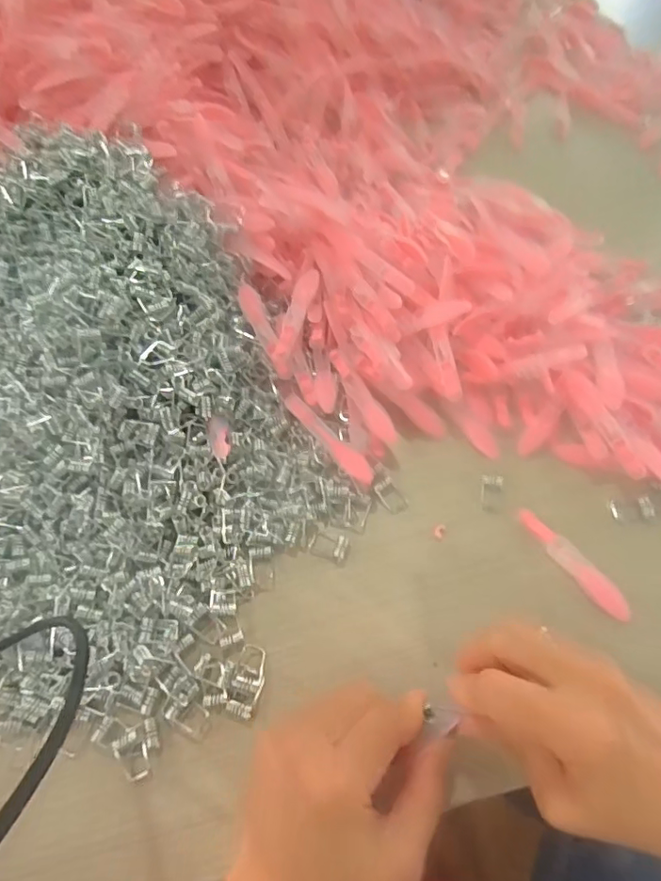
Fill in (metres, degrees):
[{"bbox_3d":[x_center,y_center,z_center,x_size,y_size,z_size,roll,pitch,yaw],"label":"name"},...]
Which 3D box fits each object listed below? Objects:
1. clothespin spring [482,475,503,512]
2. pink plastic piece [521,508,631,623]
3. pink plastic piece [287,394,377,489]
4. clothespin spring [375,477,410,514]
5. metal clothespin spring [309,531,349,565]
[{"bbox_3d":[0.101,0.033,0.343,0.013,0.004,0.024,4,61,5],"label":"clothespin spring"},{"bbox_3d":[0.140,0.070,0.316,0.014,0.009,0.078,-36,65,-17],"label":"pink plastic piece"},{"bbox_3d":[-0.002,-0.002,0.355,0.015,0.010,0.079,-39,66,-18],"label":"pink plastic piece"},{"bbox_3d":[0.039,0.035,0.347,0.014,0.005,0.023,-31,63,-14],"label":"clothespin spring"},{"bbox_3d":[-0.001,0.063,0.334,0.025,0.007,0.017,19,63,13],"label":"metal clothespin spring"}]

